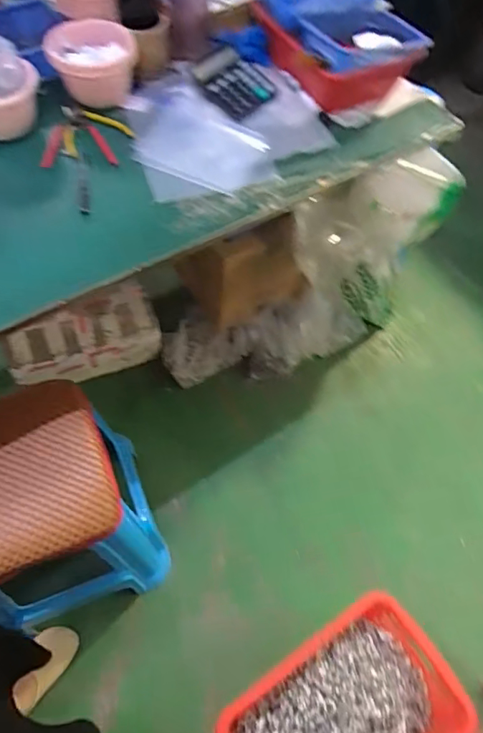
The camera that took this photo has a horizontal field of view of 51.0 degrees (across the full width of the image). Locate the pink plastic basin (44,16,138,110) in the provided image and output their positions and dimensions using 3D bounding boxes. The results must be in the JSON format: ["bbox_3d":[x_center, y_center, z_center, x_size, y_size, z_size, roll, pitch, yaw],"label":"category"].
[{"bbox_3d":[-0.239,-0.488,0.828,0.139,0.113,0.139,-11,60,-10],"label":"pink plastic basin"}]

